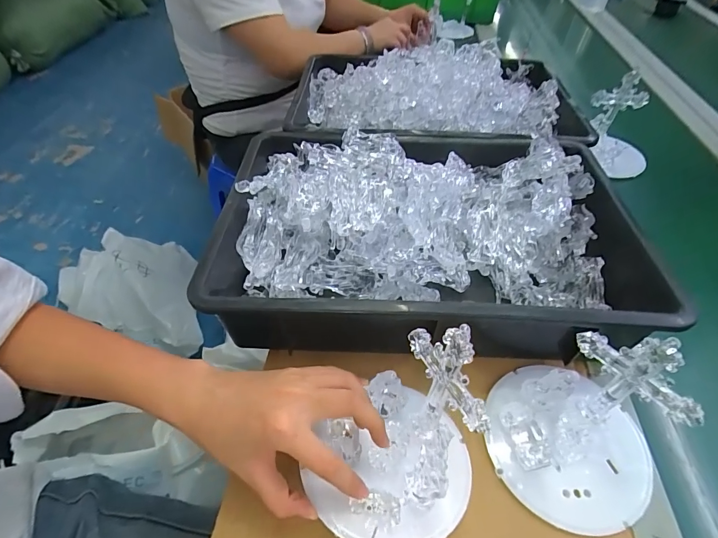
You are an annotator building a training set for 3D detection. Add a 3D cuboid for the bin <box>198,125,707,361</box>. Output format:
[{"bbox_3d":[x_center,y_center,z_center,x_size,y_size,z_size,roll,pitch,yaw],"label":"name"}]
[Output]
[{"bbox_3d":[0.065,-0.046,0.411,0.404,0.094,0.275,2,50,0],"label":"bin"}]

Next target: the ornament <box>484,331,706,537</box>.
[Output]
[{"bbox_3d":[0.173,0.113,0.276,0.125,0.119,0.116,1,50,-1],"label":"ornament"}]

